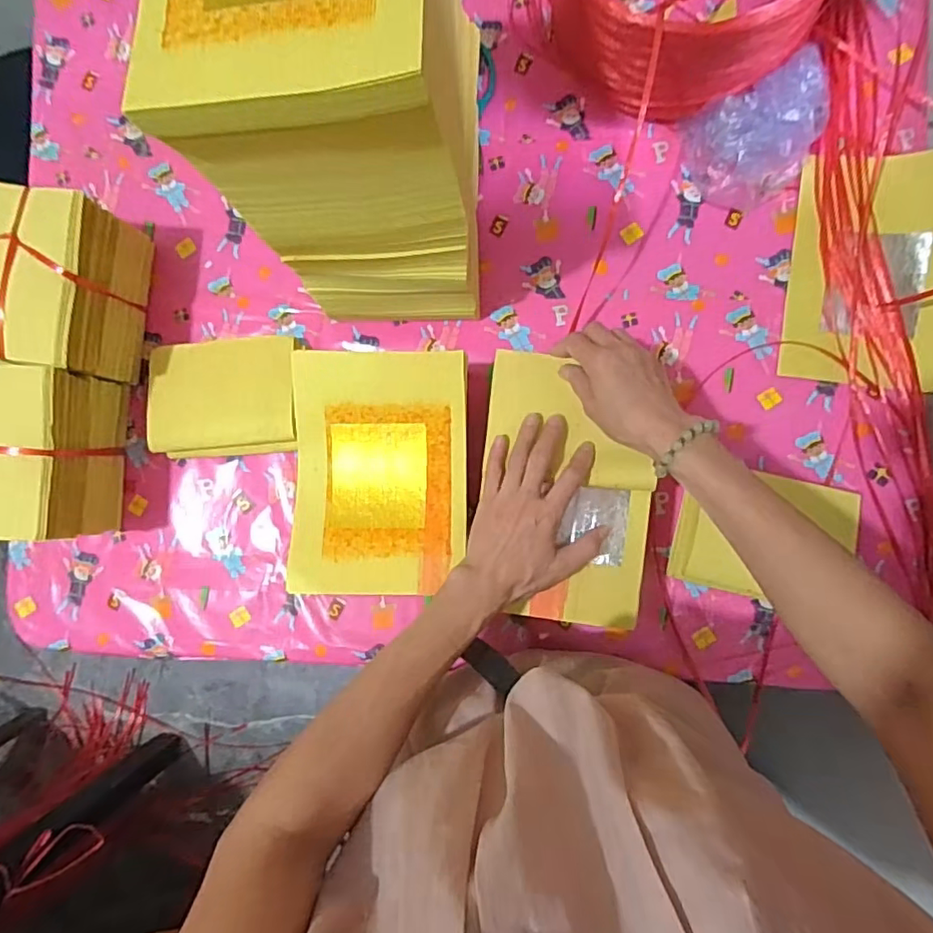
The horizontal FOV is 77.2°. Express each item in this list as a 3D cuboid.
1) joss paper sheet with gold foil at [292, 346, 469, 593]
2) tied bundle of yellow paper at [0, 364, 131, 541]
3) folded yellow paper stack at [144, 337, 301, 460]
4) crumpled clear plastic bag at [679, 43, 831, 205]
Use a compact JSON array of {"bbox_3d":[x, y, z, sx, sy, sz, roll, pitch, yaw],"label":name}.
[{"bbox_3d":[-0.082,0.005,0.545,0.163,0.032,0.220,0,89,3],"label":"joss paper sheet with gold foil"},{"bbox_3d":[-0.433,-0.012,0.589,0.113,0.145,0.160,3,89,3],"label":"tied bundle of yellow paper"},{"bbox_3d":[-0.264,-0.074,0.642,0.156,0.035,0.120,-1,89,3],"label":"folded yellow paper stack"},{"bbox_3d":[0.303,-0.338,0.586,0.141,0.075,0.108,-21,88,3],"label":"crumpled clear plastic bag"}]

